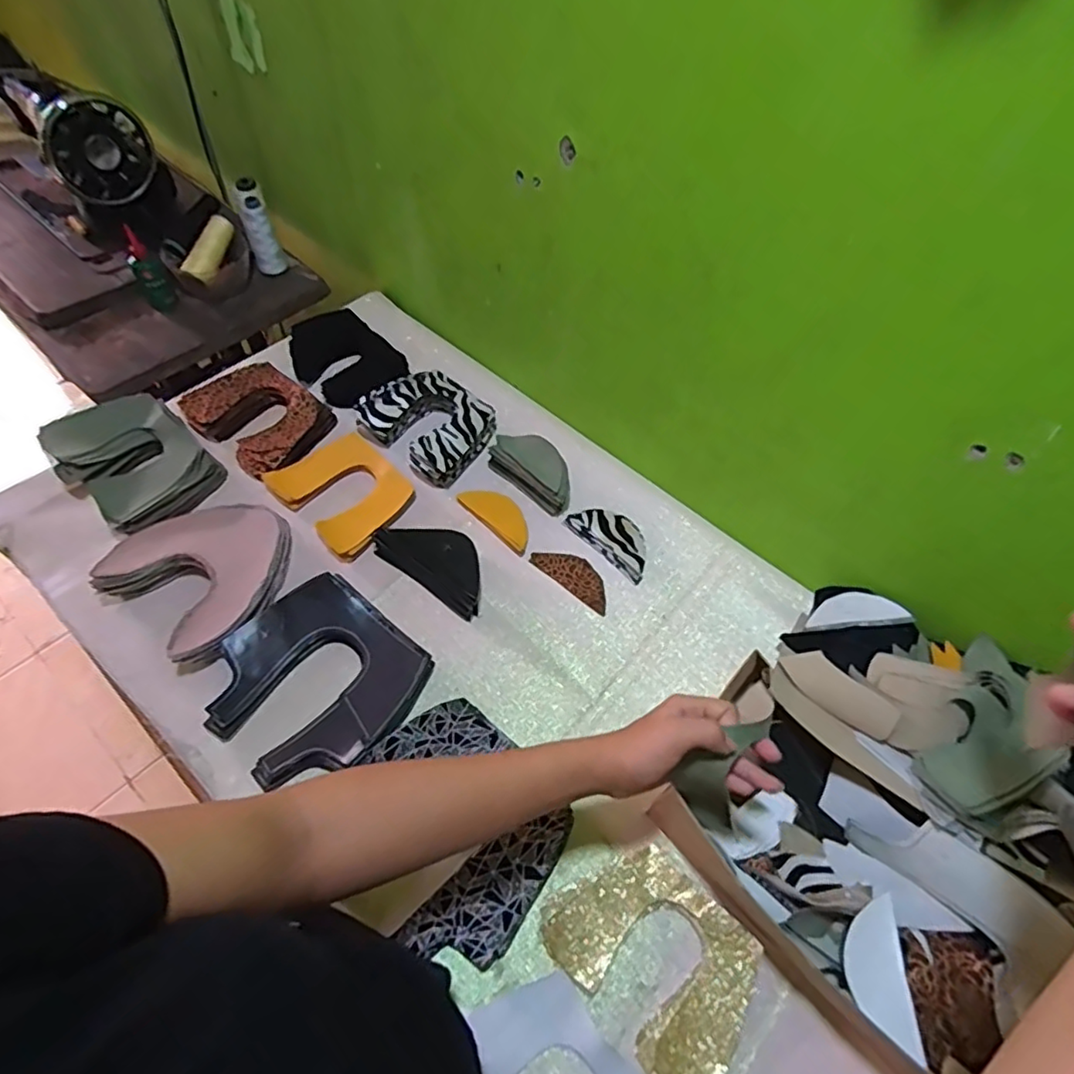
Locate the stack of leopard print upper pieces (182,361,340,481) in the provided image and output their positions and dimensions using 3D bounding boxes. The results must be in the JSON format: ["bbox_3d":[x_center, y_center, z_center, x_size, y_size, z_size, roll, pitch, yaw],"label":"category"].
[{"bbox_3d":[-0.365,-0.155,0.801,0.168,0.047,0.128,32,60,15],"label":"stack of leopard print upper pieces"}]

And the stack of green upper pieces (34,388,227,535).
[{"bbox_3d":[-0.480,-0.090,0.733,0.185,0.069,0.138,36,61,17],"label":"stack of green upper pieces"}]

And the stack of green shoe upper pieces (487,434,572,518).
[{"bbox_3d":[-0.003,-0.083,0.765,0.124,0.060,0.050,39,62,19],"label":"stack of green shoe upper pieces"}]

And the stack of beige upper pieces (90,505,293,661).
[{"bbox_3d":[-0.358,0.035,0.661,0.172,0.051,0.181,25,58,11],"label":"stack of beige upper pieces"}]

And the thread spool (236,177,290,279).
[{"bbox_3d":[-0.430,-0.478,0.949,0.041,0.136,0.036,-24,40,-19],"label":"thread spool"}]

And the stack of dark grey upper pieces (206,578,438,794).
[{"bbox_3d":[-0.219,0.143,0.606,0.182,0.034,0.180,35,61,17],"label":"stack of dark grey upper pieces"}]

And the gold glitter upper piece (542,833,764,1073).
[{"bbox_3d":[0.103,0.347,0.502,0.131,0.015,0.168,-35,64,-18],"label":"gold glitter upper piece"}]

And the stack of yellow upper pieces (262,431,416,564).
[{"bbox_3d":[-0.233,-0.056,0.742,0.159,0.032,0.128,41,63,20],"label":"stack of yellow upper pieces"}]

